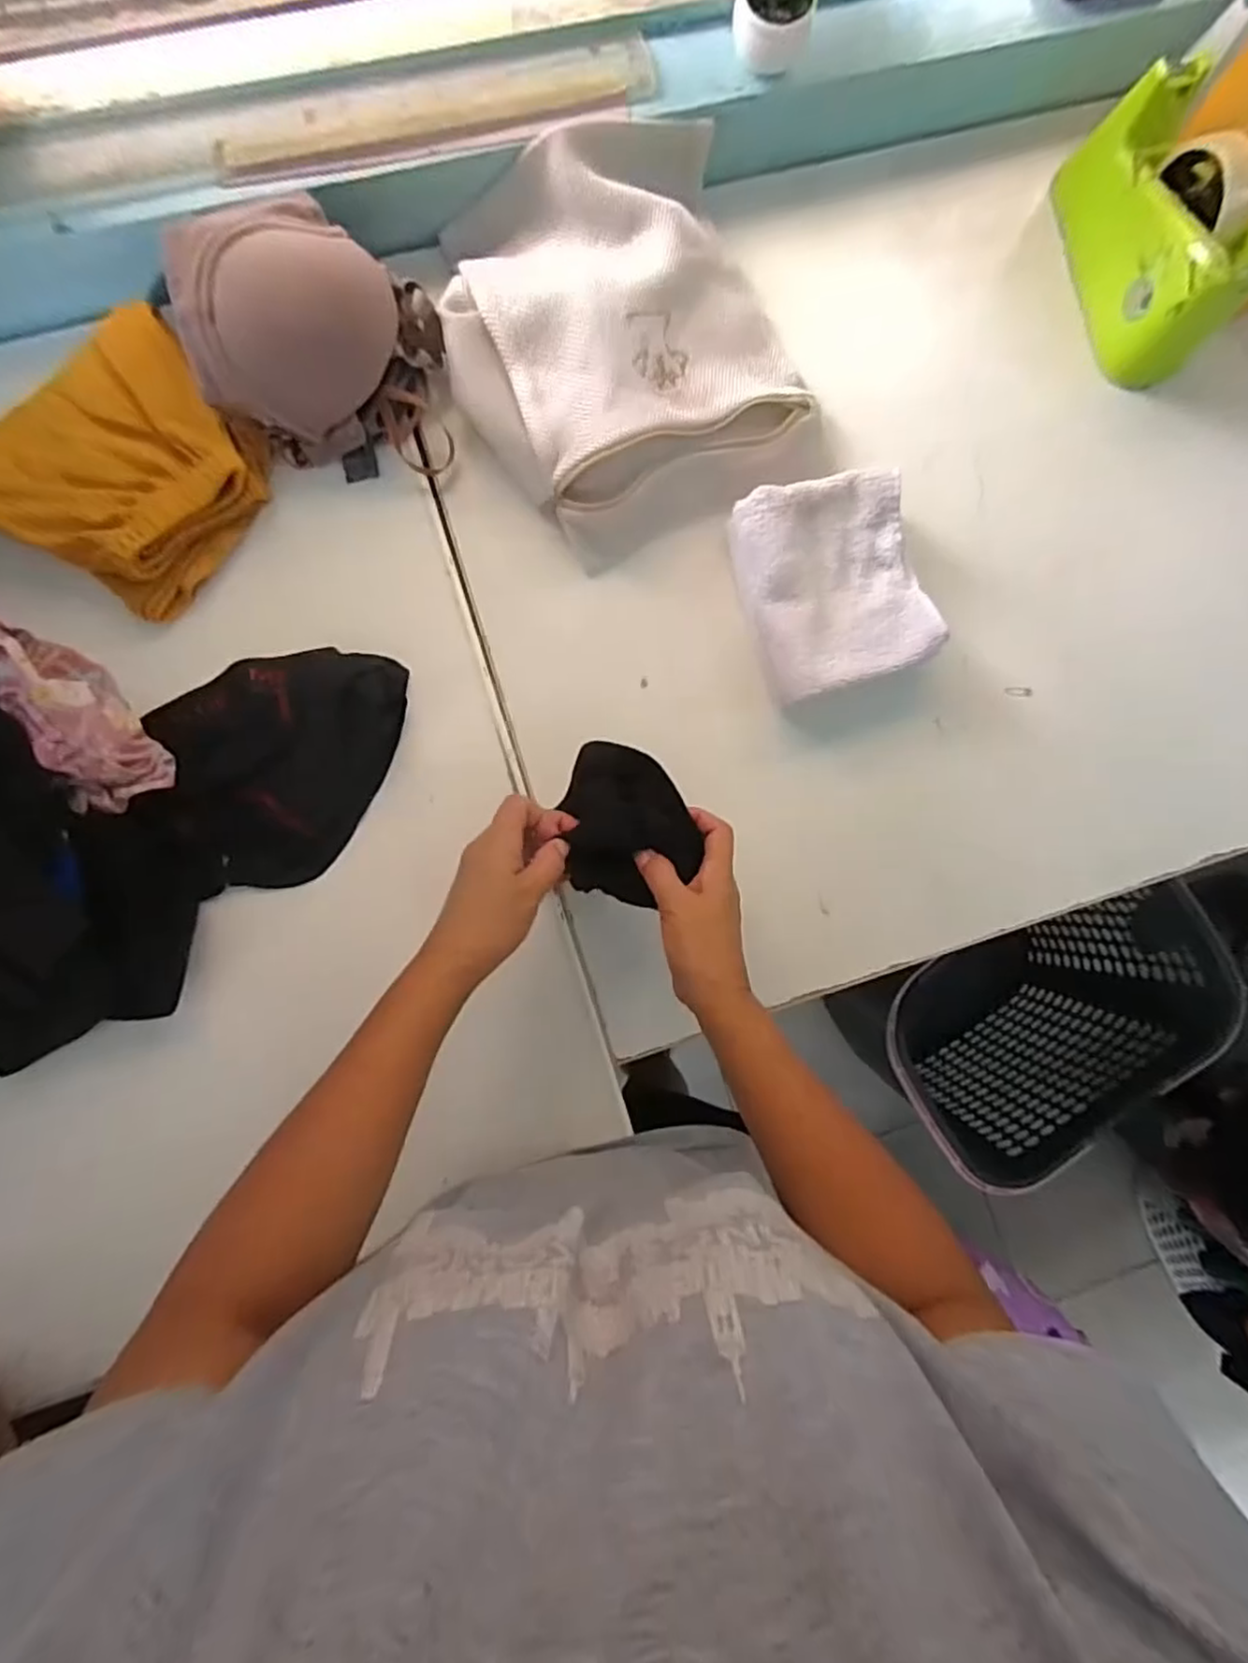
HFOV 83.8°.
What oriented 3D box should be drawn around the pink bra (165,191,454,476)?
[{"bbox_3d":[-0.224,-0.365,0.510,0.161,0.097,0.148,0,88,-4],"label":"pink bra"}]

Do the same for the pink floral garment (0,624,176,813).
[{"bbox_3d":[-0.460,-0.136,0.504,0.061,0.066,0.304,-45,92,-5],"label":"pink floral garment"}]

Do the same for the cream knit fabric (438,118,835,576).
[{"bbox_3d":[-0.001,-0.385,0.546,0.259,0.054,0.293,-28,90,-5],"label":"cream knit fabric"}]

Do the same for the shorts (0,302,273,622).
[{"bbox_3d":[-0.375,-0.281,0.520,0.177,0.046,0.185,33,86,-3],"label":"shorts"}]

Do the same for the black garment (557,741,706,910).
[{"bbox_3d":[0.001,-0.008,0.478,0.081,0.059,0.108,-10,95,-5],"label":"black garment"}]

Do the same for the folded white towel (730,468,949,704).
[{"bbox_3d":[0.165,-0.197,0.553,0.131,0.046,0.157,-17,89,-5],"label":"folded white towel"}]

